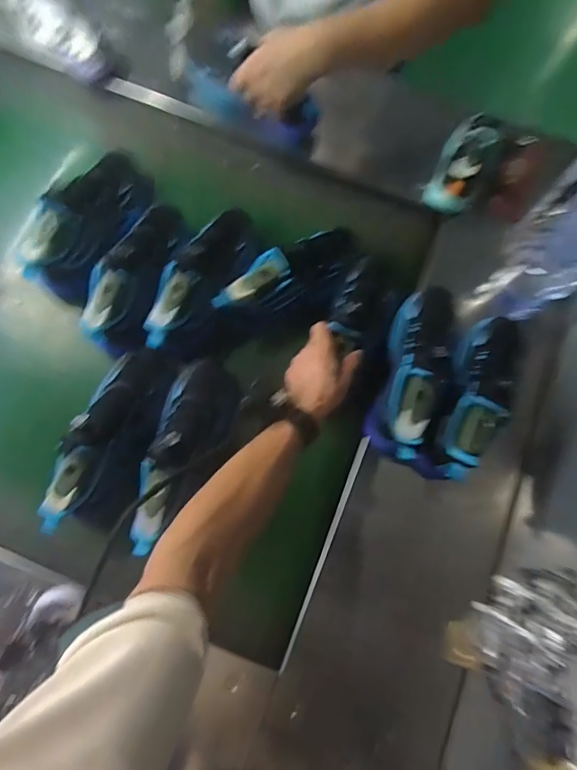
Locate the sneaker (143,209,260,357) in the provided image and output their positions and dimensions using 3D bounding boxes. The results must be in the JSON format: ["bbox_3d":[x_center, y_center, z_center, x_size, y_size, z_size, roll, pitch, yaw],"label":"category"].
[{"bbox_3d":[-0.125,-0.176,0.670,0.087,0.095,0.273,26,67,4],"label":"sneaker"}]

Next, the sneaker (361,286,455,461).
[{"bbox_3d":[0.191,-0.027,0.626,0.099,0.131,0.271,22,79,3],"label":"sneaker"}]

